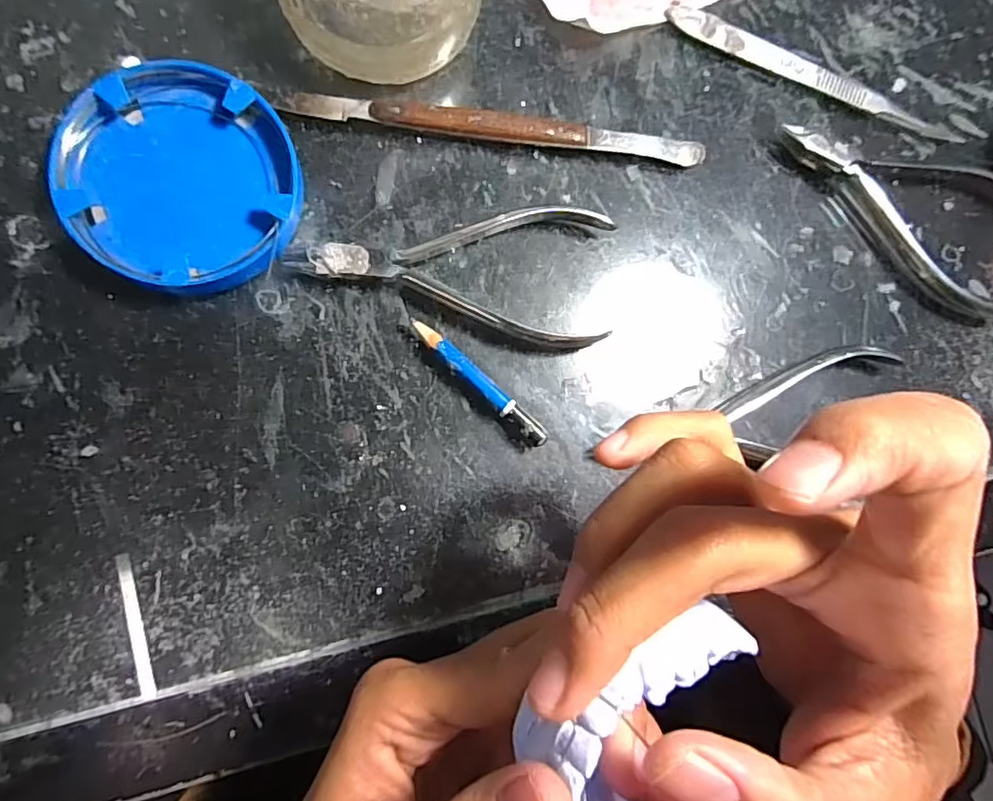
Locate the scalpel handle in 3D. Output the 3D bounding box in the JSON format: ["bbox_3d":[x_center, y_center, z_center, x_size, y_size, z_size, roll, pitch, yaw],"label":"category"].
[{"bbox_3d":[0.137,-0.138,0.246,0.136,0.008,0.011,22,84,-5],"label":"scalpel handle"}]

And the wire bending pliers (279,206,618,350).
[{"bbox_3d":[-0.013,-0.057,0.219,0.121,0.012,0.054,13,85,-6],"label":"wire bending pliers"}]

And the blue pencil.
[{"bbox_3d":[-0.007,-0.007,0.218,0.065,0.010,0.007,42,83,-3],"label":"blue pencil"}]

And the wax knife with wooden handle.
[{"bbox_3d":[0.002,-0.107,0.226,0.163,0.012,0.012,4,86,-7],"label":"wax knife with wooden handle"}]

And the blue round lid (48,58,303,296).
[{"bbox_3d":[-0.112,-0.080,0.206,0.076,0.016,0.080,0,86,-7],"label":"blue round lid"}]

